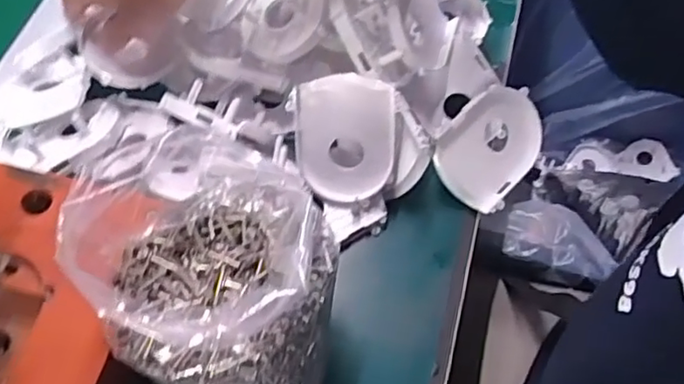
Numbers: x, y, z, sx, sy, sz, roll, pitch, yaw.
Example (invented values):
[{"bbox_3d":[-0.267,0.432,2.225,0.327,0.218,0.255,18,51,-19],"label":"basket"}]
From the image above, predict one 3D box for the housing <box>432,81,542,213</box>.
[{"bbox_3d":[0.104,-0.033,0.438,0.083,0.025,0.065,-46,102,-10],"label":"housing"}]

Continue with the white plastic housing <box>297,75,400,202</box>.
[{"bbox_3d":[0.003,-0.037,0.418,0.066,0.082,0.024,5,18,6],"label":"white plastic housing"}]

